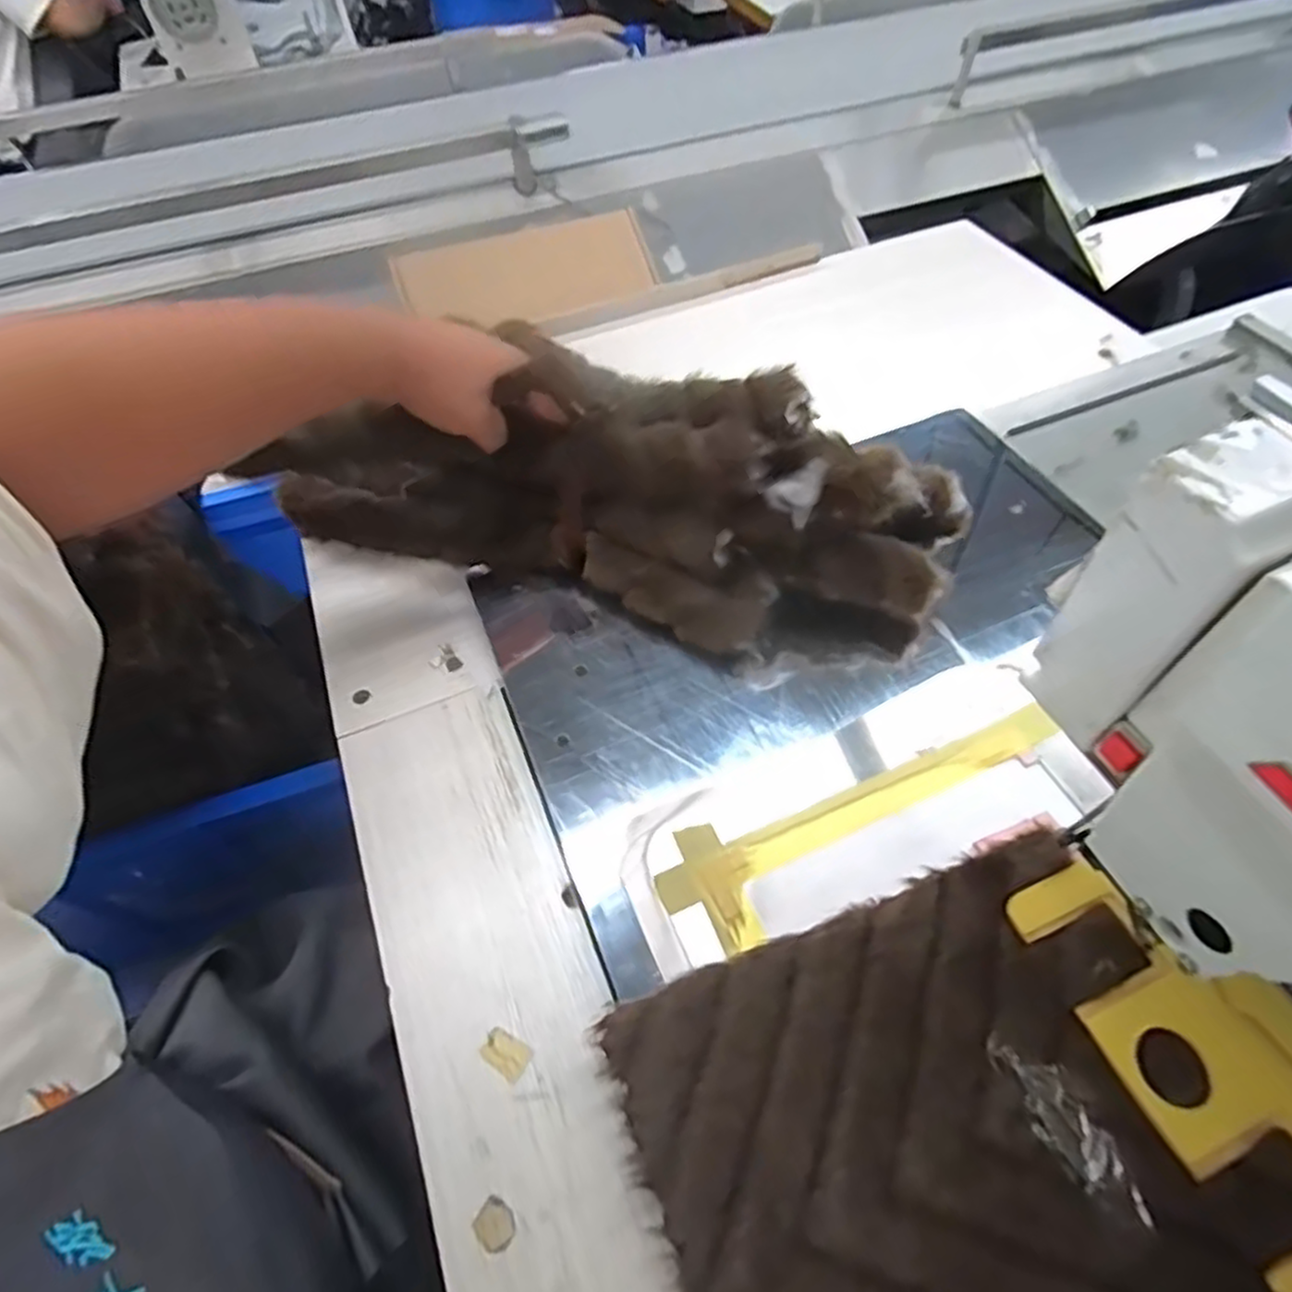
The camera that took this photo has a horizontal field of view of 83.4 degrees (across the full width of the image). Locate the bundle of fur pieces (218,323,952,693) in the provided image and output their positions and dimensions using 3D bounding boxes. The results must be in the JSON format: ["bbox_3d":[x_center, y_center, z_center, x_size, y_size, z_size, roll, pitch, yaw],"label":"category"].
[{"bbox_3d":[-0.046,-0.100,0.513,0.491,0.168,0.127,11,54,15],"label":"bundle of fur pieces"}]

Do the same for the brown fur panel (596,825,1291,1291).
[{"bbox_3d":[0.140,0.232,0.312,0.257,0.017,0.238,-21,54,-11],"label":"brown fur panel"}]

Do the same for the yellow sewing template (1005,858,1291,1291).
[{"bbox_3d":[0.263,0.186,0.337,0.090,0.007,0.182,-23,56,-9],"label":"yellow sewing template"}]

